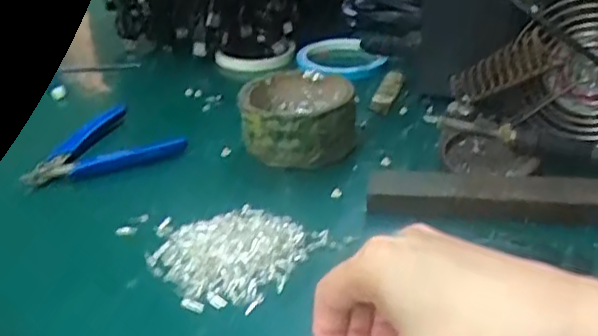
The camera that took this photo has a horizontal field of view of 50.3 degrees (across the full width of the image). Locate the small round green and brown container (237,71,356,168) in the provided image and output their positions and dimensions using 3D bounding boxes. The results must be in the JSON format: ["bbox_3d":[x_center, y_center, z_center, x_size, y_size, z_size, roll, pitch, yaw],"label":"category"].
[{"bbox_3d":[-0.001,-0.039,0.492,0.084,0.049,0.084,-1,31,0],"label":"small round green and brown container"}]

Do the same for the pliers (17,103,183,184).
[{"bbox_3d":[-0.153,-0.020,0.505,0.113,0.016,0.095,-10,32,-14],"label":"pliers"}]

